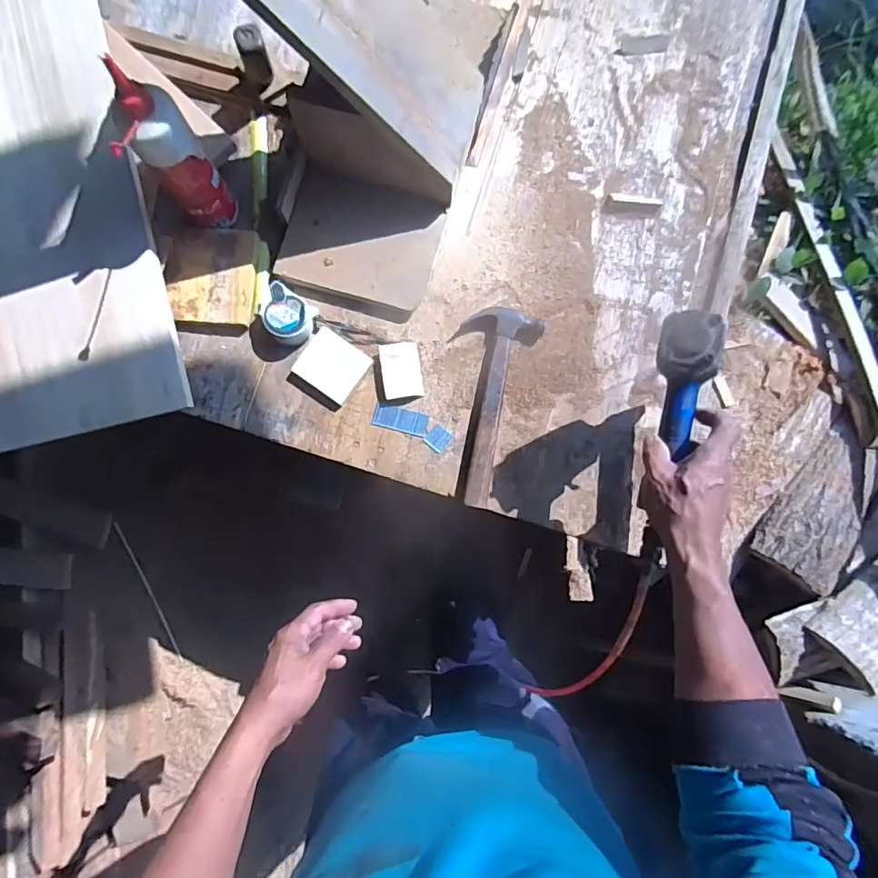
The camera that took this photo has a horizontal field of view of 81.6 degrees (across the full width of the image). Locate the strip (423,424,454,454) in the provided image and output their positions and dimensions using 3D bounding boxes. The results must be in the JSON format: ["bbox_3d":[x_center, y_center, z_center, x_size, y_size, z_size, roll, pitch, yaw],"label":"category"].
[{"bbox_3d":[-0.001,-0.001,0.658,0.029,0.006,0.030,36,83,4],"label":"strip"}]

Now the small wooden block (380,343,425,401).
[{"bbox_3d":[-0.049,-0.090,0.666,0.052,0.008,0.072,-6,82,-2],"label":"small wooden block"}]

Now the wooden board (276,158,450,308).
[{"bbox_3d":[-0.103,-0.266,0.675,0.197,0.020,0.157,15,82,1],"label":"wooden board"}]

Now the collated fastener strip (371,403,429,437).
[{"bbox_3d":[-0.050,-0.025,0.664,0.071,0.004,0.029,15,82,1],"label":"collated fastener strip"}]

